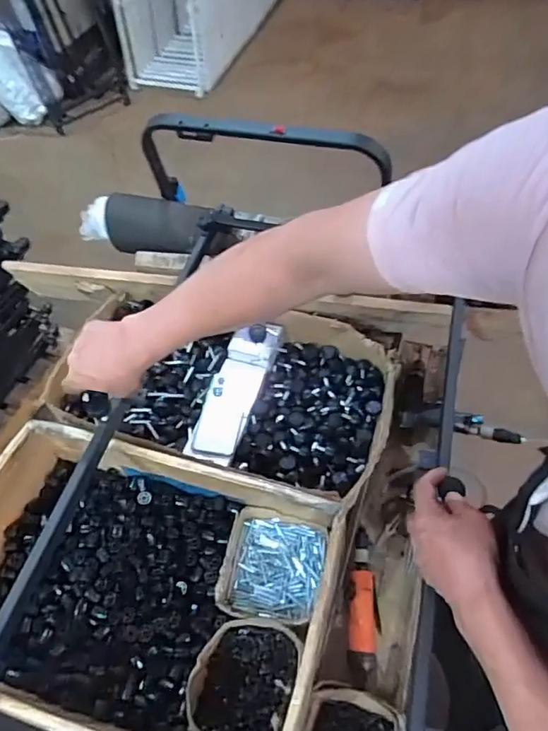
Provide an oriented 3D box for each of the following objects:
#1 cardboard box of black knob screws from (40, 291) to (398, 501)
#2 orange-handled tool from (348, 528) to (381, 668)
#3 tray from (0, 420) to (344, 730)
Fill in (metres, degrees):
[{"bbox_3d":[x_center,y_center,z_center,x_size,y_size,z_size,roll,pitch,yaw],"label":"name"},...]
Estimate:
[{"bbox_3d":[-0.101,0.048,0.925,0.603,0.117,0.342,6,56,8],"label":"cardboard box of black knob screws"},{"bbox_3d":[0.142,0.360,0.809,0.044,0.034,0.198,1,55,5],"label":"orange-handled tool"},{"bbox_3d":[-0.208,0.303,0.726,0.544,0.146,0.345,13,57,13],"label":"tray"}]

